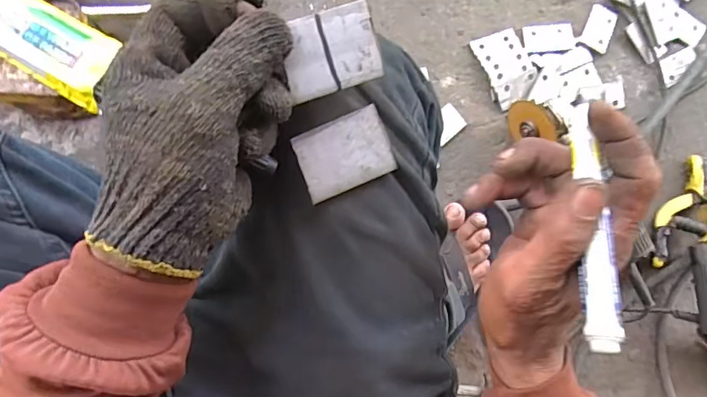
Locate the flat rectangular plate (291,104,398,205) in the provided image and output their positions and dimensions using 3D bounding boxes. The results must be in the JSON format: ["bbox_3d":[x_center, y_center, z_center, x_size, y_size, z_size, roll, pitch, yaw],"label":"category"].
[{"bbox_3d":[-0.005,-0.025,0.264,0.052,0.004,0.039,-23,101,-3],"label":"flat rectangular plate"}]

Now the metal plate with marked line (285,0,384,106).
[{"bbox_3d":[-0.011,-0.076,0.239,0.048,0.004,0.039,-20,109,-6],"label":"metal plate with marked line"}]

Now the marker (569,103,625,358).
[{"bbox_3d":[0.116,0.010,0.225,0.014,0.010,0.122,5,70,-5],"label":"marker"}]

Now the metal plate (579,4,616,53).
[{"bbox_3d":[0.363,-0.252,0.685,0.041,0.004,0.068,25,81,3],"label":"metal plate"}]

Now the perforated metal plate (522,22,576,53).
[{"bbox_3d":[0.284,-0.234,0.672,0.075,0.004,0.042,-9,79,-5],"label":"perforated metal plate"}]

